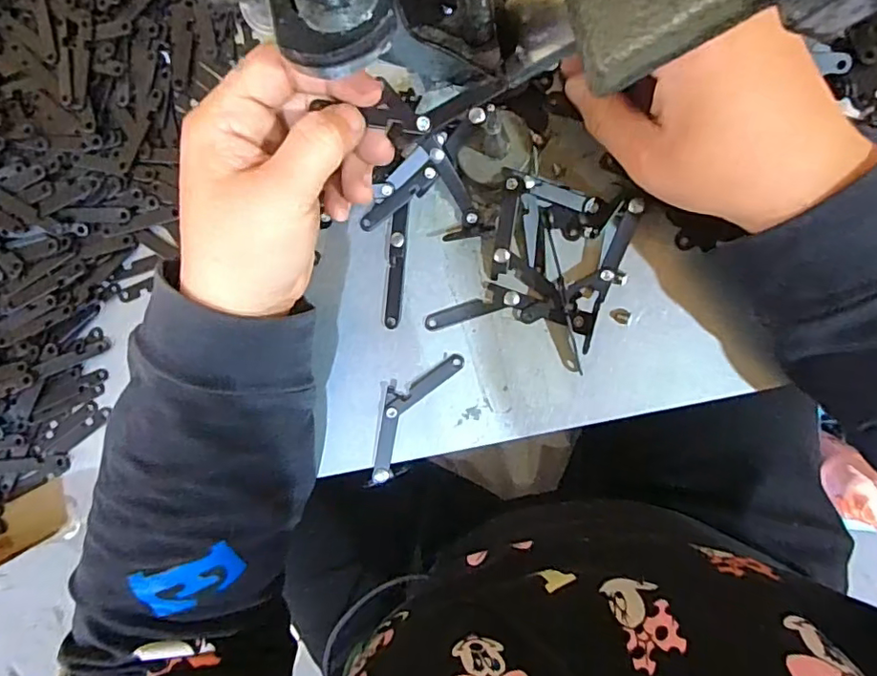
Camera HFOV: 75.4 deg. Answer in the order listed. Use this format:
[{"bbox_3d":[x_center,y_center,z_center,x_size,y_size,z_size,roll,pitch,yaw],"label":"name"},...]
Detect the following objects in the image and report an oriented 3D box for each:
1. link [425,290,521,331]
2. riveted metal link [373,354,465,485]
[{"bbox_3d":[0.018,-0.015,0.308,0.052,0.004,0.010,-17,88,9],"label":"link"},{"bbox_3d":[-0.019,0.041,0.315,0.026,0.005,0.082,33,95,7],"label":"riveted metal link"}]

